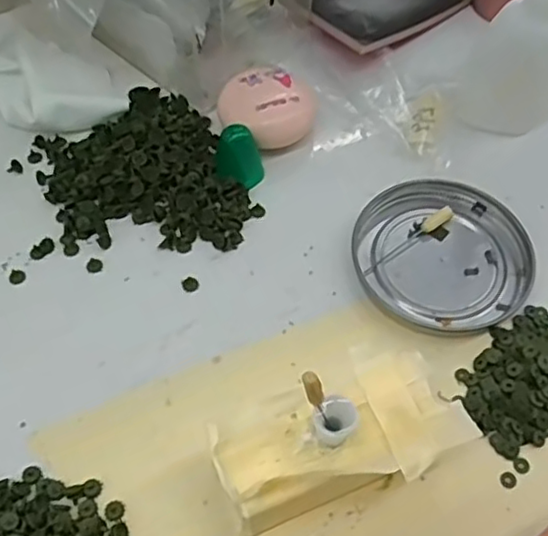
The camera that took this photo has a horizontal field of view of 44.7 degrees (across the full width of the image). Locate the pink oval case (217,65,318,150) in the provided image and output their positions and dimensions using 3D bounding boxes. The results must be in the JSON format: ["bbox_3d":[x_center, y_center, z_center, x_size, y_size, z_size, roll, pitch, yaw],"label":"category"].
[{"bbox_3d":[-0.004,-0.080,0.337,0.047,0.022,0.037,24,61,13],"label":"pink oval case"}]

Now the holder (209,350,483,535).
[{"bbox_3d":[0.022,0.062,0.241,0.087,0.039,0.048,-15,60,-10],"label":"holder"}]

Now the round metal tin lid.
[{"bbox_3d":[0.077,-0.007,0.304,0.078,0.010,0.073,1,58,-1],"label":"round metal tin lid"}]

